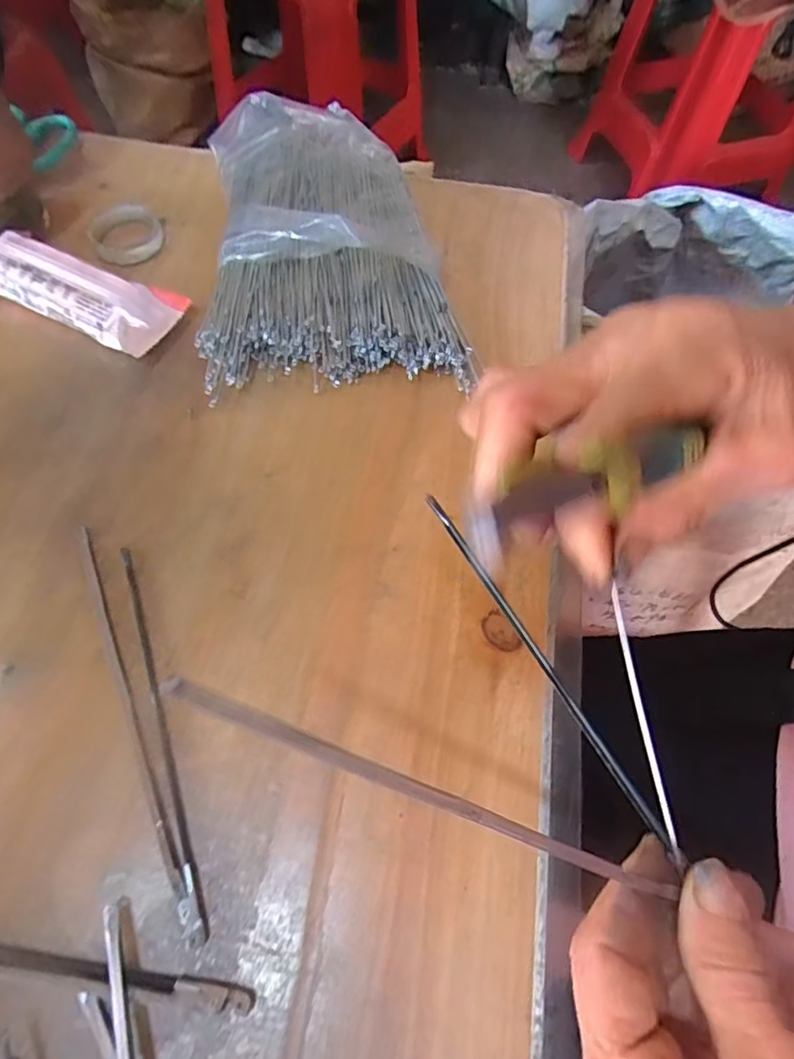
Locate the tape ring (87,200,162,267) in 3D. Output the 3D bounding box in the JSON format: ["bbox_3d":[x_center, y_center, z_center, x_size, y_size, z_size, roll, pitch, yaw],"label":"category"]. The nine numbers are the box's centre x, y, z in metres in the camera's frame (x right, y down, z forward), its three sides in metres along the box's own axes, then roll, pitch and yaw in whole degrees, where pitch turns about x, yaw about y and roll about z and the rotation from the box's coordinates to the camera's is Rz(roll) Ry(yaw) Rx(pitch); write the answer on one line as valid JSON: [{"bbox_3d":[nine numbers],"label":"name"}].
[{"bbox_3d":[-0.179,-0.197,0.368,0.042,0.010,0.044,-4,64,-4],"label":"tape ring"}]

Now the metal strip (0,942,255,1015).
[{"bbox_3d":[-0.145,0.154,0.201,0.185,0.004,0.009,8,64,2],"label":"metal strip"}]

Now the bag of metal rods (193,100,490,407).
[{"bbox_3d":[-0.043,-0.189,0.354,0.150,0.041,0.232,-5,64,-4],"label":"bag of metal rods"}]

